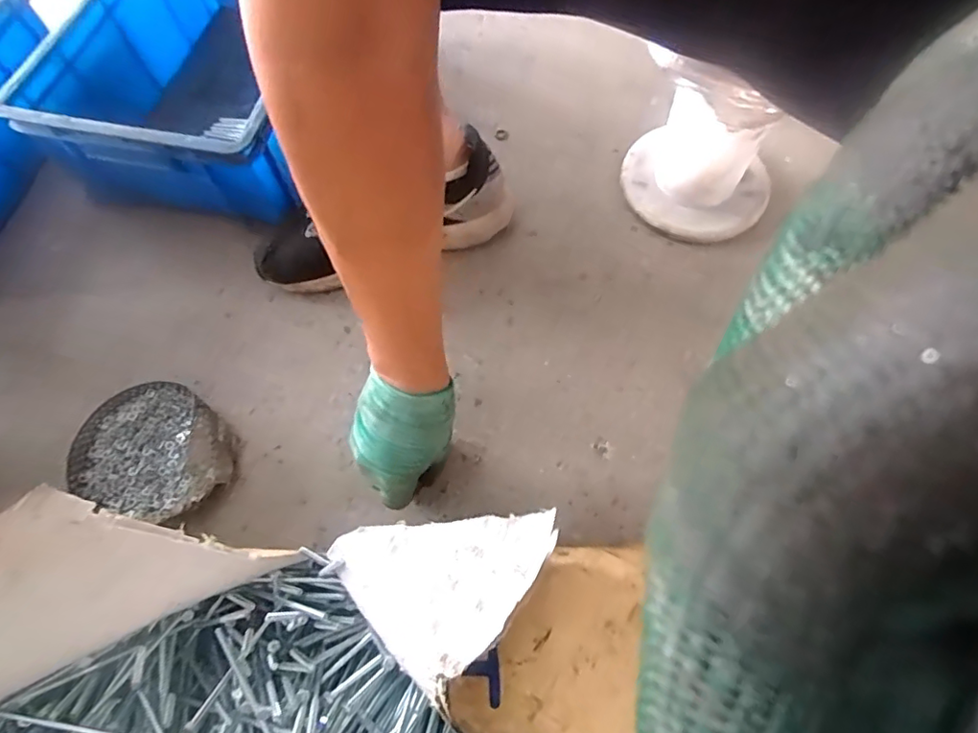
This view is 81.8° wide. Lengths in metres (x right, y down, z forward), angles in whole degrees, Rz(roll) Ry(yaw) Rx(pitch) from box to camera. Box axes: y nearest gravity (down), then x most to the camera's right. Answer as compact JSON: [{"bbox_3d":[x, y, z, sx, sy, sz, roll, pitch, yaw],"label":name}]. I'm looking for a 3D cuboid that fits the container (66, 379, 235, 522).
[{"bbox_3d":[-0.326,0.091,0.557,0.142,0.036,0.136,18,68,10],"label":"container"}]

